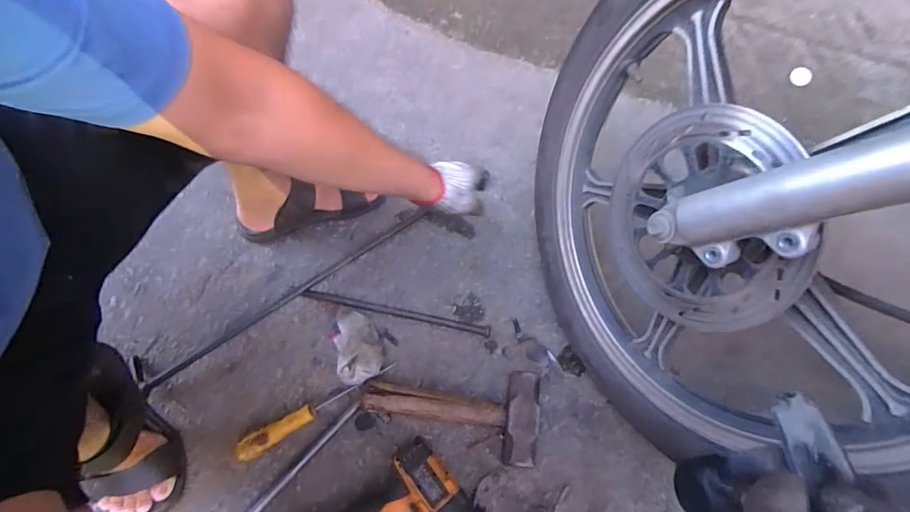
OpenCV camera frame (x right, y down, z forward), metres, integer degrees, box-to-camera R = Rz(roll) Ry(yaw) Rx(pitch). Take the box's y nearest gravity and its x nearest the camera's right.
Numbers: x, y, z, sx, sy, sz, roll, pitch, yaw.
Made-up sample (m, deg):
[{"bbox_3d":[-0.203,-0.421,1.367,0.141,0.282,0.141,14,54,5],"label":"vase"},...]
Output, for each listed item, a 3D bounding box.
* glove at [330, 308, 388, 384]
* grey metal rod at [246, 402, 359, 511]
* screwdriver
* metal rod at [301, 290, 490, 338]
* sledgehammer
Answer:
[{"bbox_3d":[-0.152,0.133,0.652,0.072,0.053,0.122,-24,66,-10],"label":"glove"},{"bbox_3d":[-0.217,0.292,0.598,0.014,0.011,0.215,41,67,17],"label":"grey metal rod"},{"bbox_3d":[-0.197,0.218,0.621,0.236,0.034,0.031,-28,67,-17],"label":"screwdriver"},{"bbox_3d":[-0.096,0.092,0.699,0.308,0.009,0.015,11,62,3],"label":"metal rod"},{"bbox_3d":[-0.007,0.218,0.605,0.245,0.052,0.121,5,64,3],"label":"sledgehammer"}]

